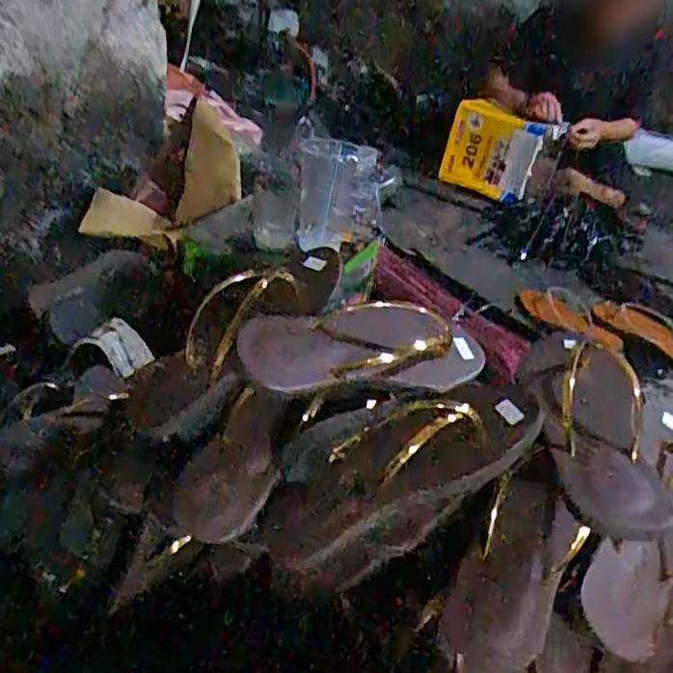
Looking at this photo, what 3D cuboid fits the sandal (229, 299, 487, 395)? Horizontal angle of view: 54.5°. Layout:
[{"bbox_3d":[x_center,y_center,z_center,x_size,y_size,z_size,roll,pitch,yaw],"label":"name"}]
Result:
[{"bbox_3d":[0.033,0.012,0.535,0.222,0.067,0.043,-5,31,-18],"label":"sandal"}]

